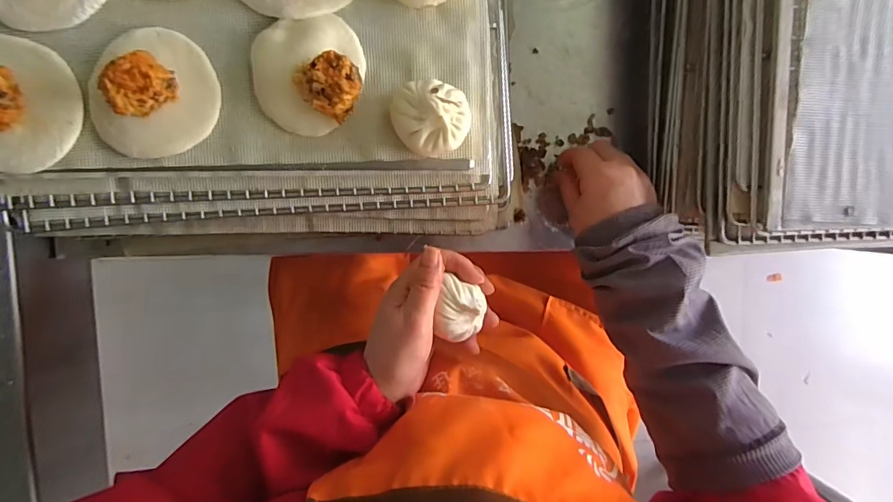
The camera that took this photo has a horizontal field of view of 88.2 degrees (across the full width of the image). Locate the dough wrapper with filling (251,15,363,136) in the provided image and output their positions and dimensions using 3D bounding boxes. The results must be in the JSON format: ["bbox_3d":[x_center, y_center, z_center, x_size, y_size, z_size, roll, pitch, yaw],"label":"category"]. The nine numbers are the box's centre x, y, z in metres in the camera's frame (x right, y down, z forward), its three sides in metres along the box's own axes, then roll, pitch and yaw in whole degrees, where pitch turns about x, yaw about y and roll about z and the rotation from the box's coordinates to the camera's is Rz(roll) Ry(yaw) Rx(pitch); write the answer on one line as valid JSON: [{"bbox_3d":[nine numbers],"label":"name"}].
[{"bbox_3d":[-0.100,-0.130,0.333,0.079,0.030,0.080,-1,96,-8],"label":"dough wrapper with filling"}]

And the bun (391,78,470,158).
[{"bbox_3d":[-0.011,-0.097,0.340,0.056,0.044,0.052,-1,96,-8],"label":"bun"}]

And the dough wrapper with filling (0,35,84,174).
[{"bbox_3d":[-0.302,-0.102,0.305,0.084,0.034,0.086,-1,96,-8],"label":"dough wrapper with filling"}]

